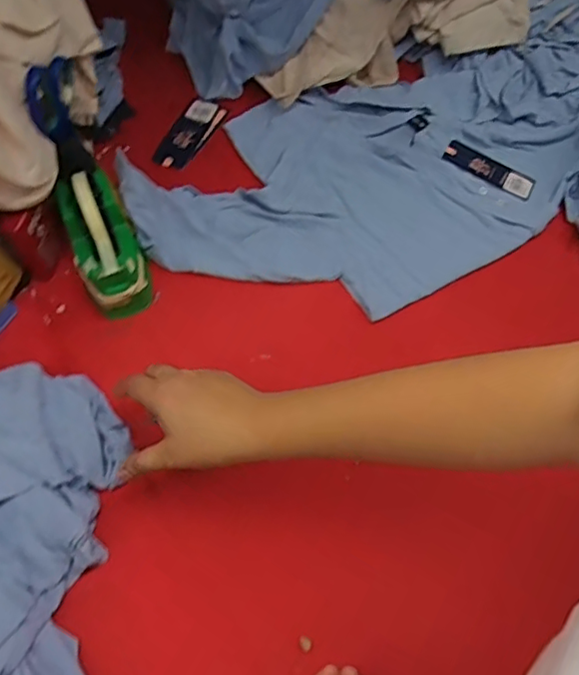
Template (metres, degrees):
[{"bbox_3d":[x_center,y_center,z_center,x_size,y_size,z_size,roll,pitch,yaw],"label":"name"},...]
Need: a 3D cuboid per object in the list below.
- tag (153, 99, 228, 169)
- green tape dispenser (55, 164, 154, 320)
[{"bbox_3d":[-0.131,-0.266,0.762,0.056,0.010,0.108,25,77,12],"label":"tag"},{"bbox_3d":[-0.196,-0.103,0.618,0.072,0.064,0.162,-20,93,-14],"label":"green tape dispenser"}]

